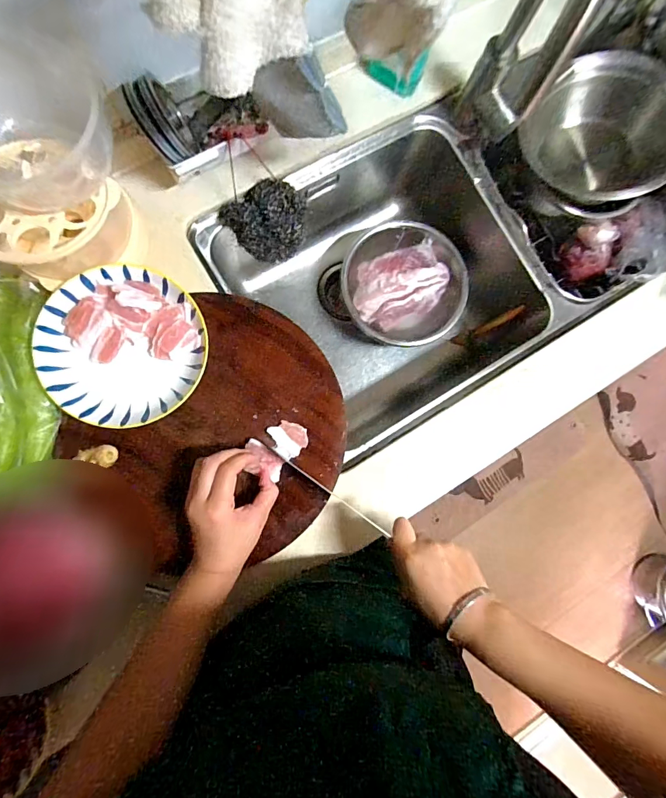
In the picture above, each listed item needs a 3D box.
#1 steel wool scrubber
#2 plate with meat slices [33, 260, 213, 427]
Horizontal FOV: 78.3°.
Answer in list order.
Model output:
[{"bbox_3d":[-0.088,-0.242,0.562,0.110,0.057,0.087,-28,88,-8],"label":"steel wool scrubber"},{"bbox_3d":[-0.232,-0.059,0.454,0.177,0.033,0.170,1,85,-6],"label":"plate with meat slices"}]

